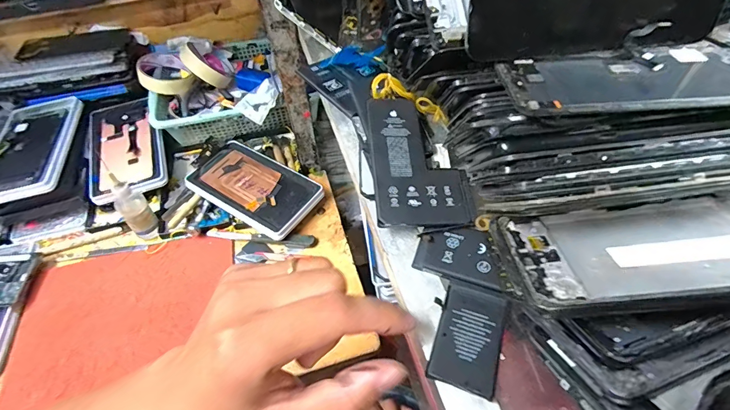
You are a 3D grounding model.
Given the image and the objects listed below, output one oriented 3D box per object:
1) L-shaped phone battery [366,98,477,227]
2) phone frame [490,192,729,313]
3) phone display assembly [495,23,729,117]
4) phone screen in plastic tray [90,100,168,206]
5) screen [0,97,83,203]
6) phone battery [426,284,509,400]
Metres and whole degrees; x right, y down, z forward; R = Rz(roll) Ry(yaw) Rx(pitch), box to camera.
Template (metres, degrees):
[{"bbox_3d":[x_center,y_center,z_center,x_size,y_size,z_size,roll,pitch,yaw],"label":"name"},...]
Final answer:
[{"bbox_3d":[0.036,-0.033,0.272,0.065,0.005,0.105,0,61,-6],"label":"L-shaped phone battery"},{"bbox_3d":[0.151,0.019,0.184,0.164,0.007,0.076,-7,27,9],"label":"phone frame"},{"bbox_3d":[0.153,-0.076,0.222,0.141,0.008,0.071,-4,46,2],"label":"phone display assembly"},{"bbox_3d":[-0.360,-0.085,0.590,0.098,0.023,0.175,-16,63,-11],"label":"phone screen in plastic tray"},{"bbox_3d":[-0.468,-0.077,0.548,0.096,0.023,0.188,-10,55,-1],"label":"screen"},{"bbox_3d":[0.056,0.069,0.207,0.034,0.004,0.055,15,56,14],"label":"phone battery"}]

